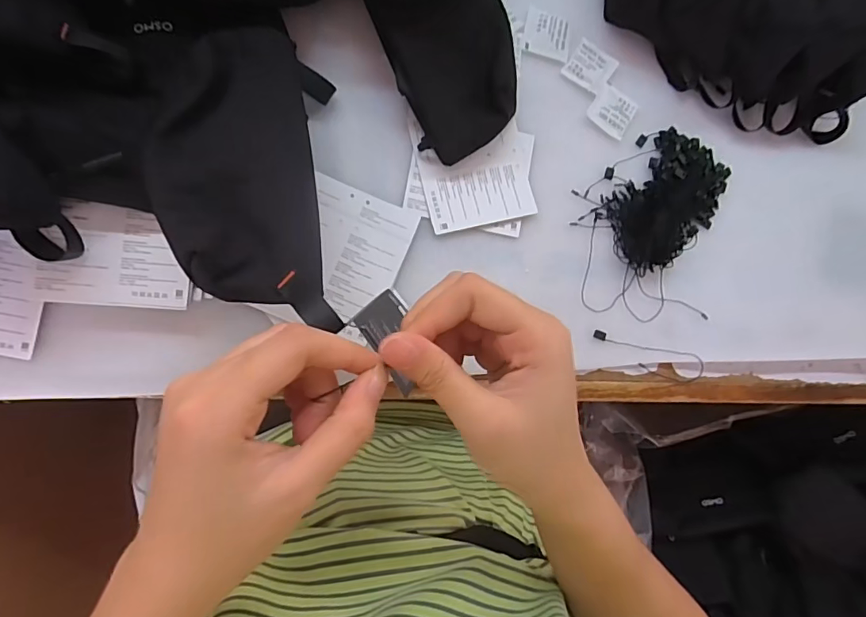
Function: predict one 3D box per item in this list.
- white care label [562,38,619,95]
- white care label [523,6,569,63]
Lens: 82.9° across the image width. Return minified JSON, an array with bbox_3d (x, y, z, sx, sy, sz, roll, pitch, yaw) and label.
[{"bbox_3d":[0.137,-0.210,0.424,0.039,0.004,0.039,30,84,-8],"label":"white care label"},{"bbox_3d":[0.098,-0.234,0.418,0.040,0.004,0.040,12,87,-9],"label":"white care label"}]

